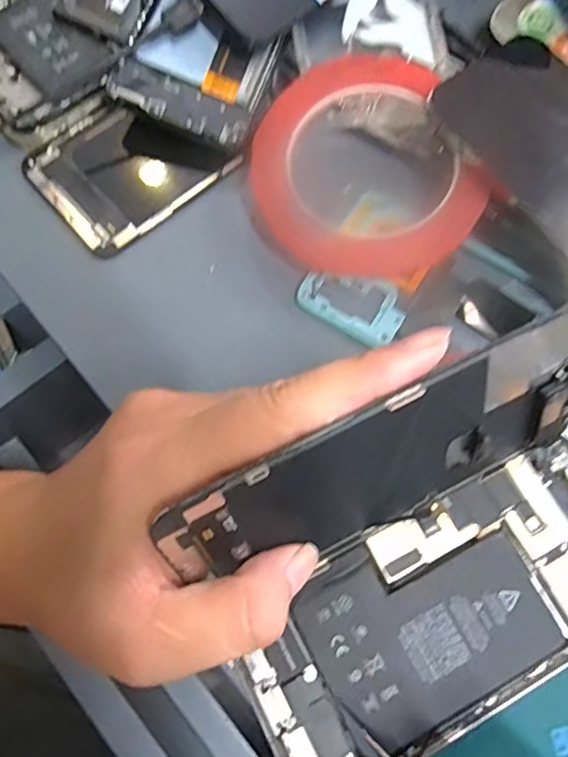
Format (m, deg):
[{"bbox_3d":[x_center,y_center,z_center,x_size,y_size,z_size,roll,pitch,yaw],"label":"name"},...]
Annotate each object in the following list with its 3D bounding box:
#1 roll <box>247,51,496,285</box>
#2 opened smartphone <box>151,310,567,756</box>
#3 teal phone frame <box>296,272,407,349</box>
[{"bbox_3d":[0.037,-0.099,0.266,0.101,0.016,0.111,1,73,-2],"label":"roll"},{"bbox_3d":[0.054,0.064,0.188,0.156,0.069,0.112,-28,79,-5],"label":"opened smartphone"},{"bbox_3d":[0.033,-0.037,0.266,0.050,0.004,0.032,28,74,6],"label":"teal phone frame"}]

